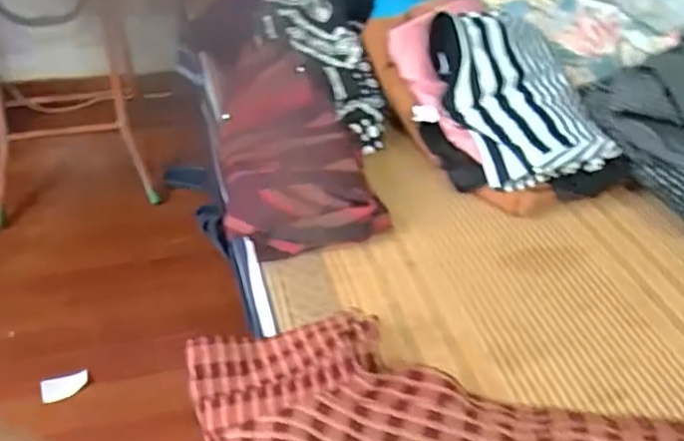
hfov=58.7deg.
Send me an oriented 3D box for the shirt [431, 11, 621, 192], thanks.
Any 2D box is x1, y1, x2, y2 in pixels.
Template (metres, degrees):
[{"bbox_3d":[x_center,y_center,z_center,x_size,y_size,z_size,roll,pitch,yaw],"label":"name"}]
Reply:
[{"bbox_3d":[0.201,-0.152,0.702,0.155,0.045,0.241,-16,65,-11],"label":"shirt"}]

